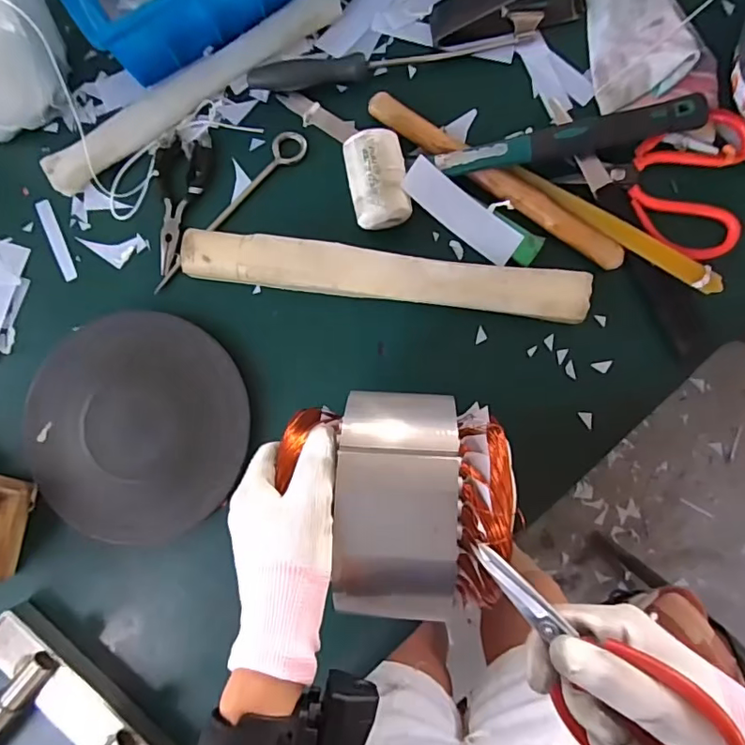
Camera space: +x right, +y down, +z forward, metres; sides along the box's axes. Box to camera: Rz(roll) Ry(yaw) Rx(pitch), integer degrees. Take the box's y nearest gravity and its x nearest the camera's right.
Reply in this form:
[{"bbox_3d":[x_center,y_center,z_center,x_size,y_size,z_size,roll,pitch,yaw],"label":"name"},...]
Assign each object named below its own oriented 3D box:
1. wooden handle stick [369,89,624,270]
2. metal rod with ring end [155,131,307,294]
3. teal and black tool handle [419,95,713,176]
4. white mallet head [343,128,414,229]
[{"bbox_3d":[0.102,-0.163,0.442,0.246,0.015,0.022,35,89,7],"label":"wooden handle stick"},{"bbox_3d":[-0.125,-0.140,0.470,0.030,0.006,0.187,40,89,7],"label":"metal rod with ring end"},{"bbox_3d":[0.157,-0.191,0.430,0.211,0.024,0.029,-11,84,4],"label":"teal and black tool handle"},{"bbox_3d":[0.005,-0.157,0.434,0.049,0.045,0.074,-10,84,4],"label":"white mallet head"}]

